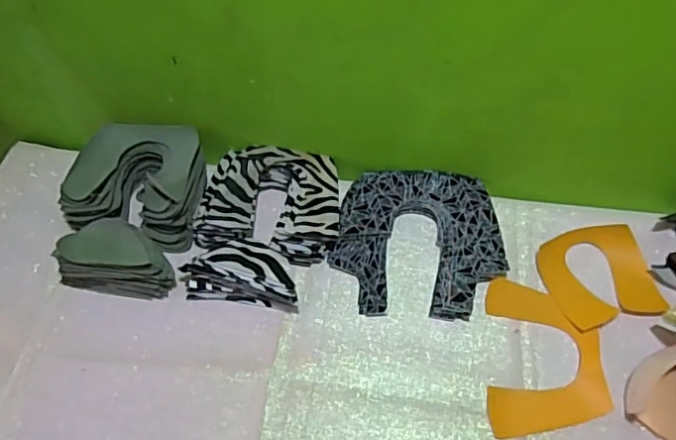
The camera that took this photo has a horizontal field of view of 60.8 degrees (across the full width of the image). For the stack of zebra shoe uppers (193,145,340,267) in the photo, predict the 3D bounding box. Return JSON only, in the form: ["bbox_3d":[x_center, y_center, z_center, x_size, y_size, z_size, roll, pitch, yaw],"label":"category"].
[{"bbox_3d":[-0.077,-0.026,0.700,0.163,0.037,0.139,8,56,7],"label":"stack of zebra shoe uppers"}]

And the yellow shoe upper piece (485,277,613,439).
[{"bbox_3d":[0.216,0.141,0.606,0.117,0.009,0.169,3,55,3],"label":"yellow shoe upper piece"}]

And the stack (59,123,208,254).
[{"bbox_3d":[-0.239,-0.050,0.712,0.162,0.054,0.144,10,56,8],"label":"stack"}]

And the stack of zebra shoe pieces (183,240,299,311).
[{"bbox_3d":[-0.108,0.053,0.645,0.135,0.051,0.068,7,56,6],"label":"stack of zebra shoe pieces"}]

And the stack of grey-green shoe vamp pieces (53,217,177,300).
[{"bbox_3d":[-0.245,0.042,0.648,0.129,0.065,0.063,7,56,6],"label":"stack of grey-green shoe vamp pieces"}]

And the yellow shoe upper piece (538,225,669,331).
[{"bbox_3d":[0.294,0.061,0.654,0.113,0.018,0.118,-10,56,-5],"label":"yellow shoe upper piece"}]

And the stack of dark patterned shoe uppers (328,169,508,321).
[{"bbox_3d":[0.095,0.022,0.675,0.188,0.028,0.185,7,56,6],"label":"stack of dark patterned shoe uppers"}]

